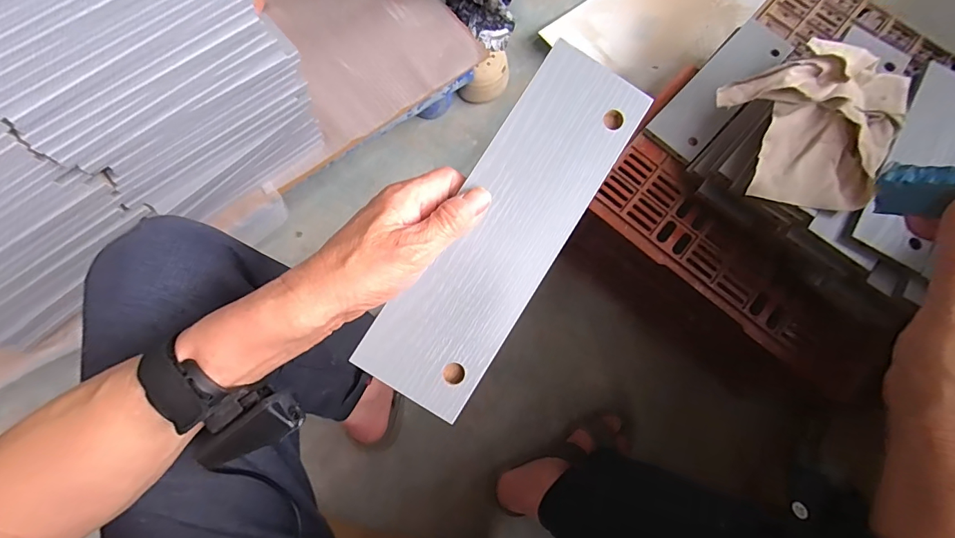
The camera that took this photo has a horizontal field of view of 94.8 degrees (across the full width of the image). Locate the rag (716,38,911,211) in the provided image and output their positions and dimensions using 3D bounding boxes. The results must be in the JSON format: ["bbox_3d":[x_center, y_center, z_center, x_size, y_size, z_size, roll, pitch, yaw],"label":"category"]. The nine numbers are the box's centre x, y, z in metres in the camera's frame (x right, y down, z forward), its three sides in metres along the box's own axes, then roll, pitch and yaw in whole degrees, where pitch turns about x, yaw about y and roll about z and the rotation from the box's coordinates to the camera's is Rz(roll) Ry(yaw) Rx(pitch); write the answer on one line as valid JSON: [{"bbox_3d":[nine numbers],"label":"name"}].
[{"bbox_3d":[0.394,-0.161,0.503,0.185,0.060,0.176,0,76,-1],"label":"rag"}]

